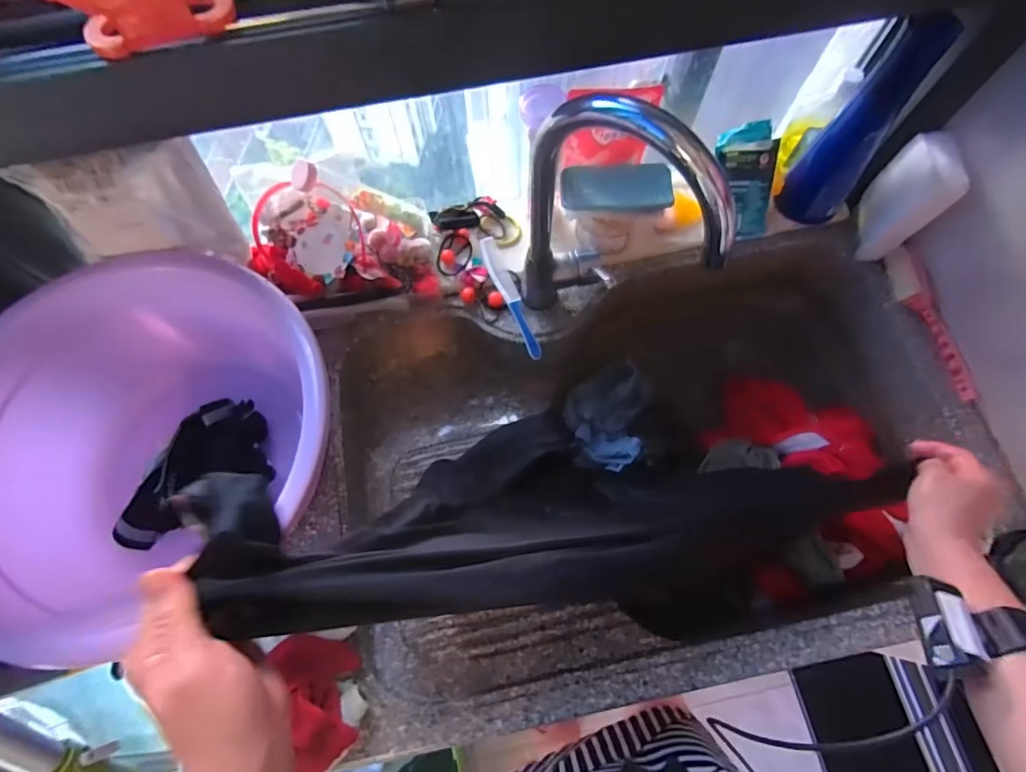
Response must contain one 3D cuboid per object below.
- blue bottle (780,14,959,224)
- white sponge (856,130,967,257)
[{"bbox_3d":[0.418,-0.306,0.589,0.078,0.241,0.070,37,75,13],"label":"blue bottle"},{"bbox_3d":[0.511,-0.243,0.637,0.040,0.133,0.103,3,71,2],"label":"white sponge"}]

